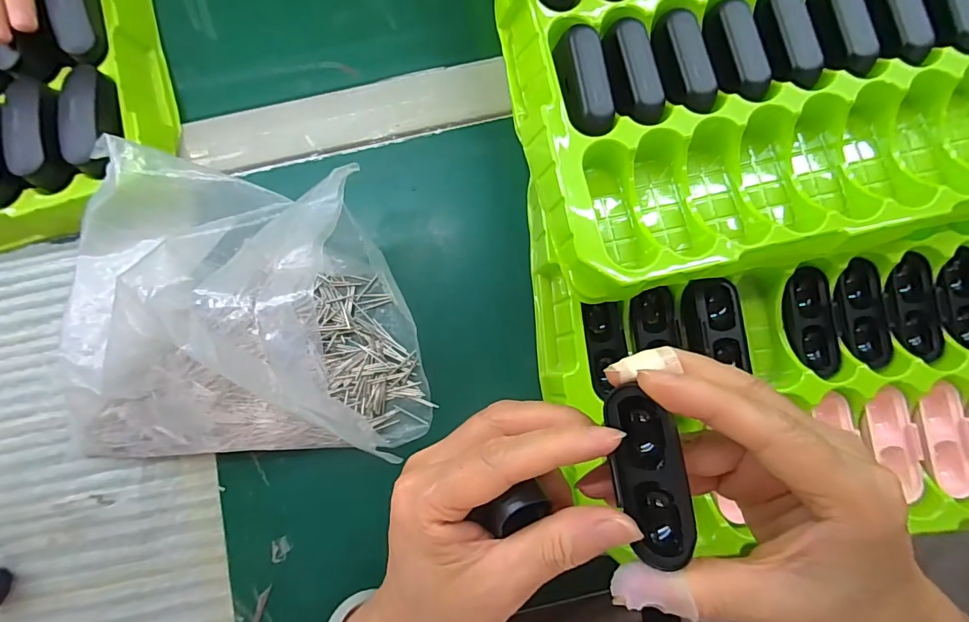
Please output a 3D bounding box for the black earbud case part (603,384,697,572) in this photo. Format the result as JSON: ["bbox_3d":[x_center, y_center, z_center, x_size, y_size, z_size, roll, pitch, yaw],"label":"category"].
[{"bbox_3d":[0.060,0.057,0.172,0.024,0.010,0.061,-13,87,-1],"label":"black earbud case part"}]

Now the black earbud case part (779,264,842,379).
[{"bbox_3d":[0.194,0.007,0.287,0.027,0.020,0.064,-8,83,0],"label":"black earbud case part"}]

